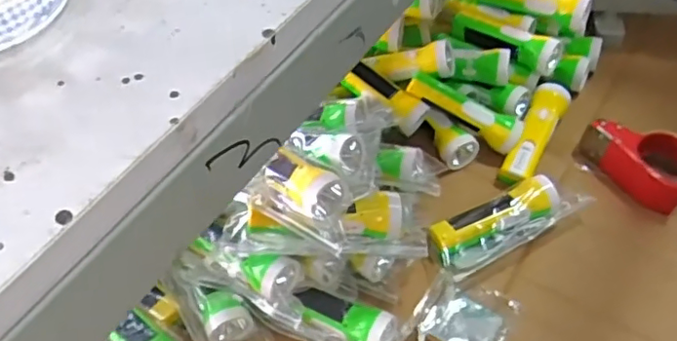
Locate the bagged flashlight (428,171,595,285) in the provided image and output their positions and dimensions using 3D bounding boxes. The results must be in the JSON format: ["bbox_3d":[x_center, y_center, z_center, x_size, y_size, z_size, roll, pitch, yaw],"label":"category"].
[{"bbox_3d":[0.222,0.062,0.755,0.219,0.049,0.081,-23,54,-14],"label":"bagged flashlight"}]

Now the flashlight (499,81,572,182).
[{"bbox_3d":[0.280,-0.049,0.855,0.050,0.053,0.185,23,57,20],"label":"flashlight"}]

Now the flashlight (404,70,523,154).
[{"bbox_3d":[0.179,-0.086,0.848,0.169,0.041,0.046,31,58,4],"label":"flashlight"}]

